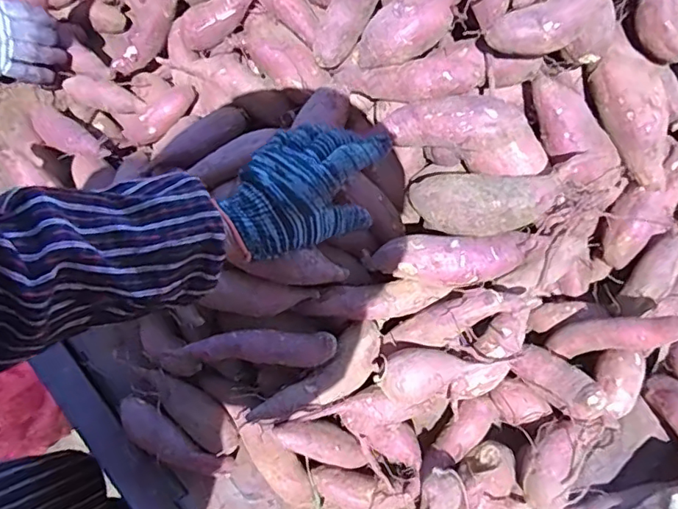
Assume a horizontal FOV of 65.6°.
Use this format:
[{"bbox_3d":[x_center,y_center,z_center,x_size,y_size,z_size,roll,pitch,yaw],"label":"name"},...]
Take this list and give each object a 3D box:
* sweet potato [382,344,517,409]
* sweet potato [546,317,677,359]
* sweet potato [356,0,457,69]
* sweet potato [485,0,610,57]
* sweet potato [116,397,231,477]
[{"bbox_3d":[0.103,0.121,0.545,0.136,0.055,0.055,-6,67,-23],"label":"sweet potato"},{"bbox_3d":[0.294,0.084,0.552,0.031,0.146,0.033,24,60,-40],"label":"sweet potato"},{"bbox_3d":[0.072,-0.232,0.525,0.123,0.042,0.050,-36,71,11],"label":"sweet potato"},{"bbox_3d":[0.208,-0.226,0.489,0.138,0.036,0.047,-31,71,3],"label":"sweet potato"},{"bbox_3d":[-0.180,0.205,0.572,0.136,0.033,0.040,28,69,9],"label":"sweet potato"}]

